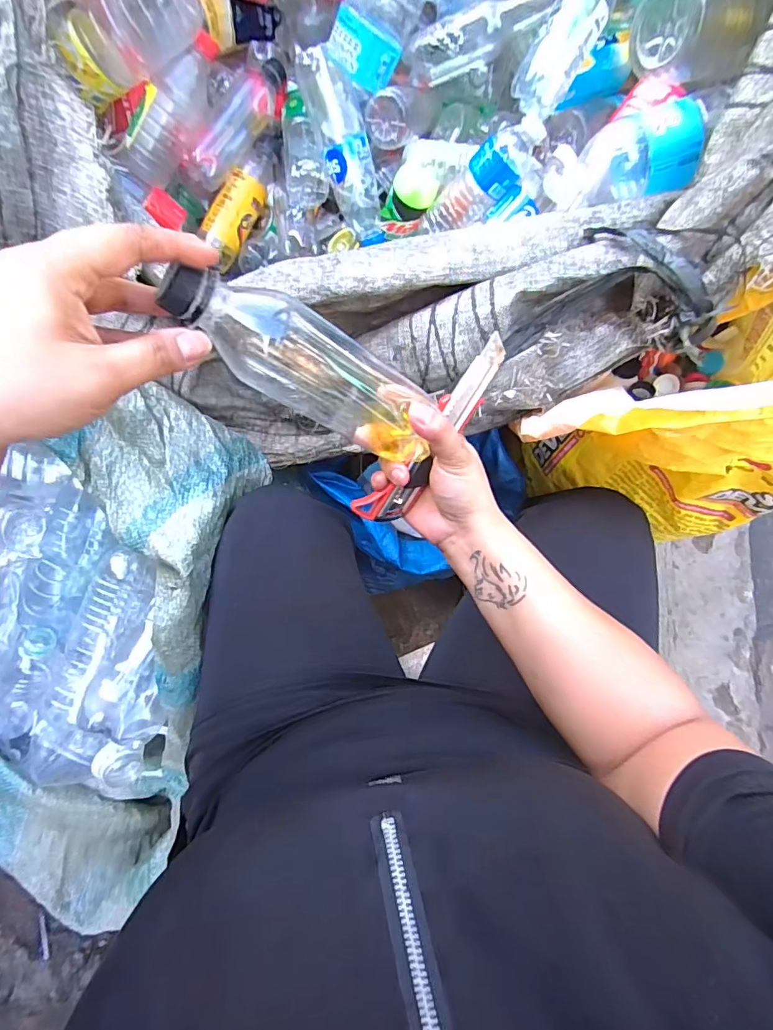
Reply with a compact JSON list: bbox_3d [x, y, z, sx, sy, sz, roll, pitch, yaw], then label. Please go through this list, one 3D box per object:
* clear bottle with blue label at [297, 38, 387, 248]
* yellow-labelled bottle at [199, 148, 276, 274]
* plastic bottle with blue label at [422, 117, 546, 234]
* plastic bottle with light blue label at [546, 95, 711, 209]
[{"bbox_3d":[-0.053,-0.475,0.640,0.065,0.054,0.216,-22,116,0],"label":"clear bottle with blue label"},{"bbox_3d":[-0.208,-0.439,0.686,0.048,0.055,0.164,25,83,7],"label":"yellow-labelled bottle"},{"bbox_3d":[0.122,-0.415,0.608,0.166,0.053,0.054,-31,79,35],"label":"plastic bottle with blue label"},{"bbox_3d":[0.254,-0.388,0.535,0.071,0.175,0.065,-12,114,-28],"label":"plastic bottle with light blue label"}]

